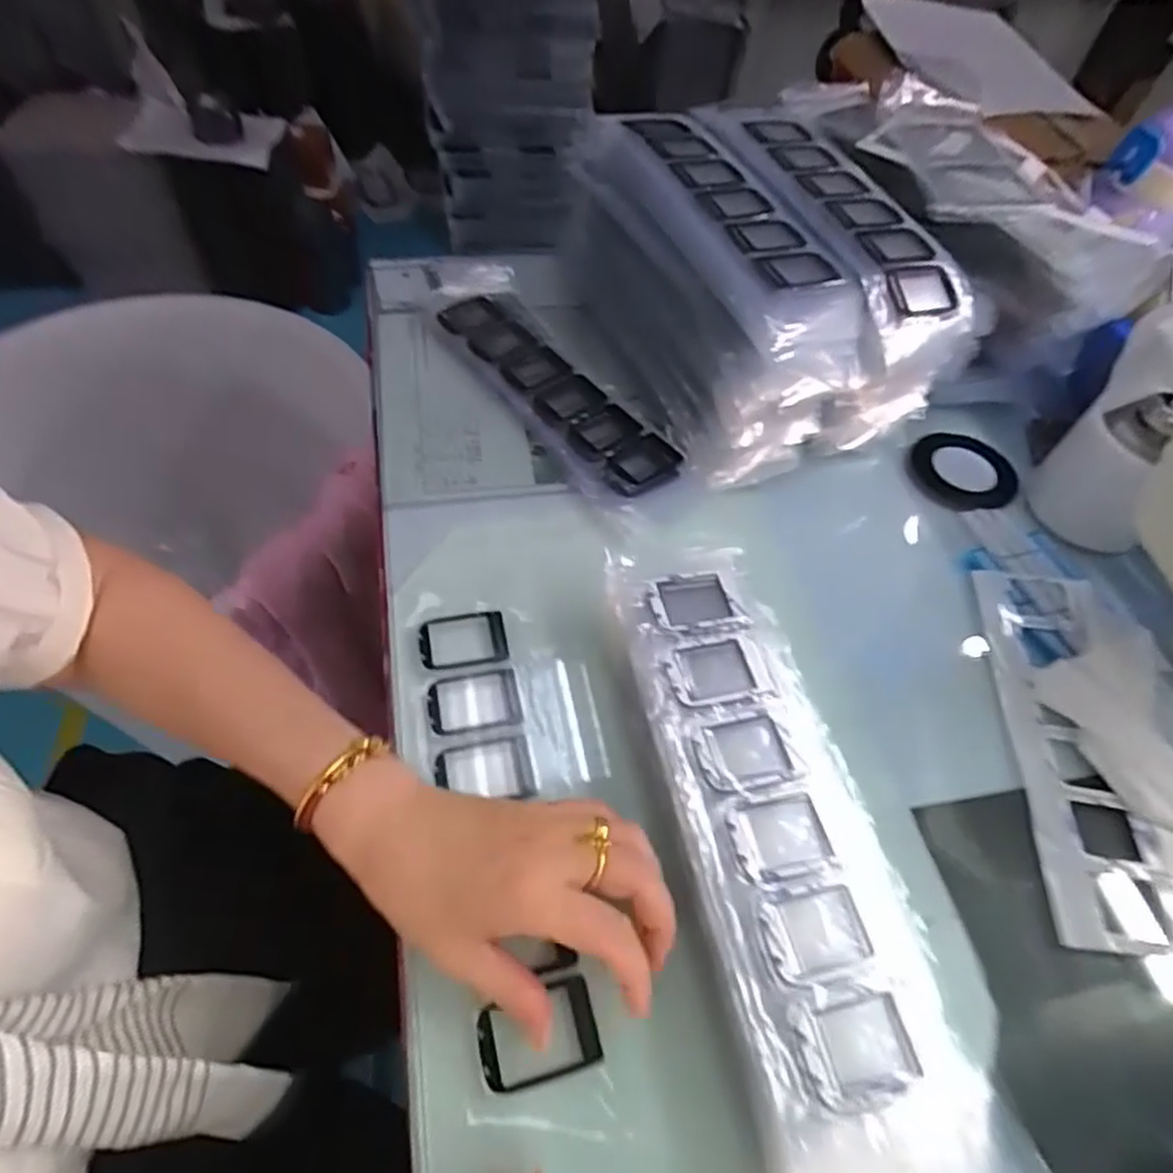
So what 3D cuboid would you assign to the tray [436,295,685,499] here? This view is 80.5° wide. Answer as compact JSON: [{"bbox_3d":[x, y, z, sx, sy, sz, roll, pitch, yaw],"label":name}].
[{"bbox_3d":[-0.025,-0.153,0.528,0.066,0.014,0.237,-29,63,-24],"label":"tray"}]

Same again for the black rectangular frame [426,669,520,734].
[{"bbox_3d":[-0.062,0.066,0.388,0.049,0.010,0.035,-8,57,-12],"label":"black rectangular frame"}]

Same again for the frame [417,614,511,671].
[{"bbox_3d":[-0.072,0.032,0.407,0.050,0.007,0.033,-6,56,-11],"label":"frame"}]

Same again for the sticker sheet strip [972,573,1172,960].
[{"bbox_3d":[0.292,0.089,0.412,0.081,0.010,0.232,7,55,-2],"label":"sticker sheet strip"}]

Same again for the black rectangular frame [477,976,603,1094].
[{"bbox_3d":[-0.021,0.196,0.303,0.050,0.005,0.034,-10,58,-14],"label":"black rectangular frame"}]

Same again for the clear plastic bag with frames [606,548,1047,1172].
[{"bbox_3d":[0.087,0.120,0.330,0.097,0.050,0.317,-7,57,-12],"label":"clear plastic bag with frames"}]

